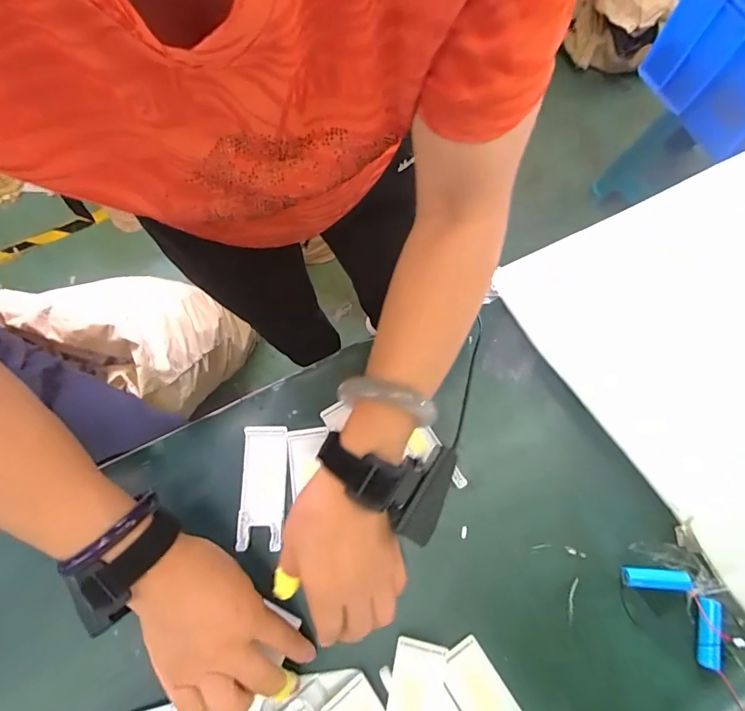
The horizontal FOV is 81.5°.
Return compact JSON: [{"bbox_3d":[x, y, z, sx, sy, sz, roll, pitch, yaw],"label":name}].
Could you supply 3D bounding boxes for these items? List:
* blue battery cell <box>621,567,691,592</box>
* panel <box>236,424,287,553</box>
[{"bbox_3d":[0.242,0.190,0.367,0.054,0.014,0.017,5,73,3],"label":"blue battery cell"},{"bbox_3d":[-0.100,0.117,0.389,0.038,0.011,0.104,1,73,2],"label":"panel"}]

